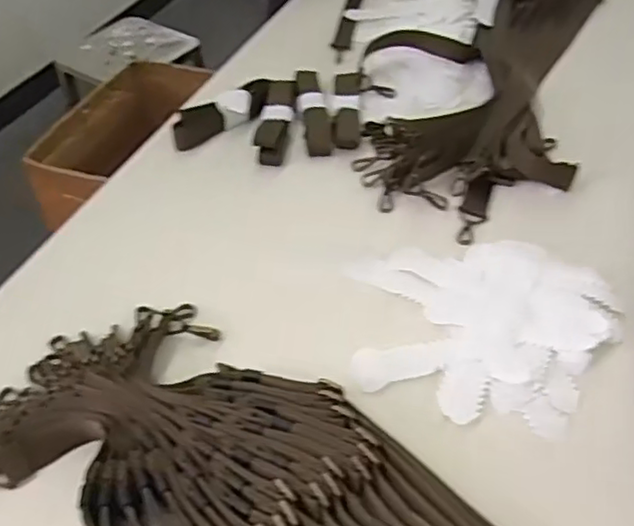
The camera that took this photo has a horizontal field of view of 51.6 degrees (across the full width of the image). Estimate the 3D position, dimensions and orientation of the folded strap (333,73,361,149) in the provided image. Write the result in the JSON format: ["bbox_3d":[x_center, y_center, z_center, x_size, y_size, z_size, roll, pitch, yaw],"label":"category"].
[{"bbox_3d":[0.048,-0.246,1.020,0.040,0.032,0.189,0,46,4],"label":"folded strap"}]

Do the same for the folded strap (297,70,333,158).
[{"bbox_3d":[-0.008,-0.239,1.021,0.039,0.033,0.200,-8,46,-3],"label":"folded strap"}]

